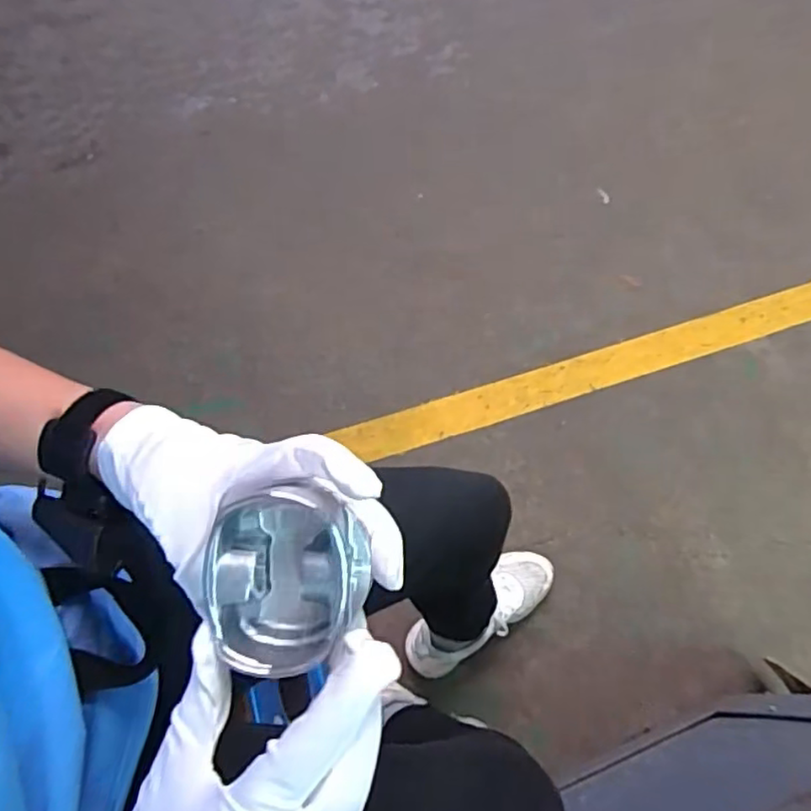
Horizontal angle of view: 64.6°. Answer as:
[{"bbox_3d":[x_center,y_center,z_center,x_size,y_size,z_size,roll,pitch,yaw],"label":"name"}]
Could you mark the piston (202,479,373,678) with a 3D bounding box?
[{"bbox_3d":[-0.055,0.077,0.290,0.067,0.044,0.077,-4,65,0],"label":"piston"}]

